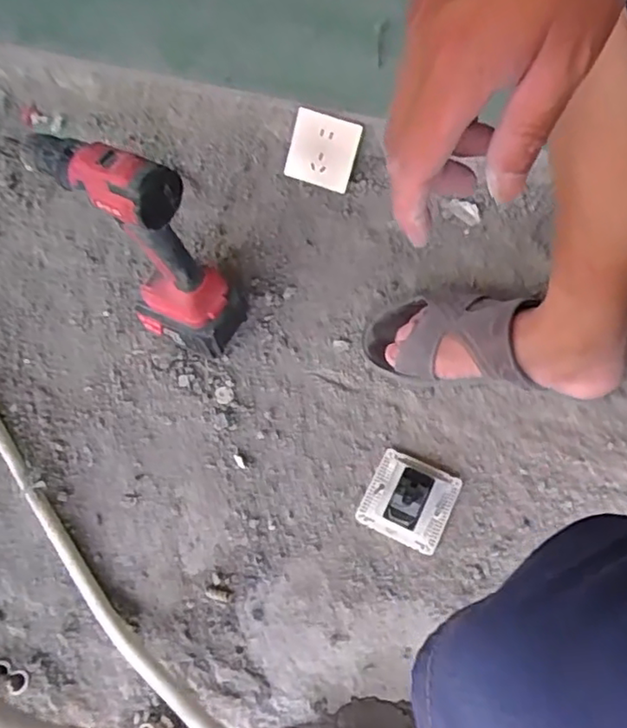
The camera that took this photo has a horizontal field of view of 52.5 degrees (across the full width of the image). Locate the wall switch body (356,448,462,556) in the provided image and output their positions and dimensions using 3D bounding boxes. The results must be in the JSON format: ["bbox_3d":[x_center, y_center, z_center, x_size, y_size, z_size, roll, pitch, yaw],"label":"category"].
[{"bbox_3d":[0.094,0.131,0.623,0.085,0.029,0.082,22,67,15],"label":"wall switch body"}]

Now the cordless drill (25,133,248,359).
[{"bbox_3d":[-0.174,-0.113,0.636,0.178,0.245,0.062,24,68,15],"label":"cordless drill"}]

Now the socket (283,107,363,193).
[{"bbox_3d":[0.012,-0.266,0.799,0.084,0.085,0.017,16,31,0],"label":"socket"}]

